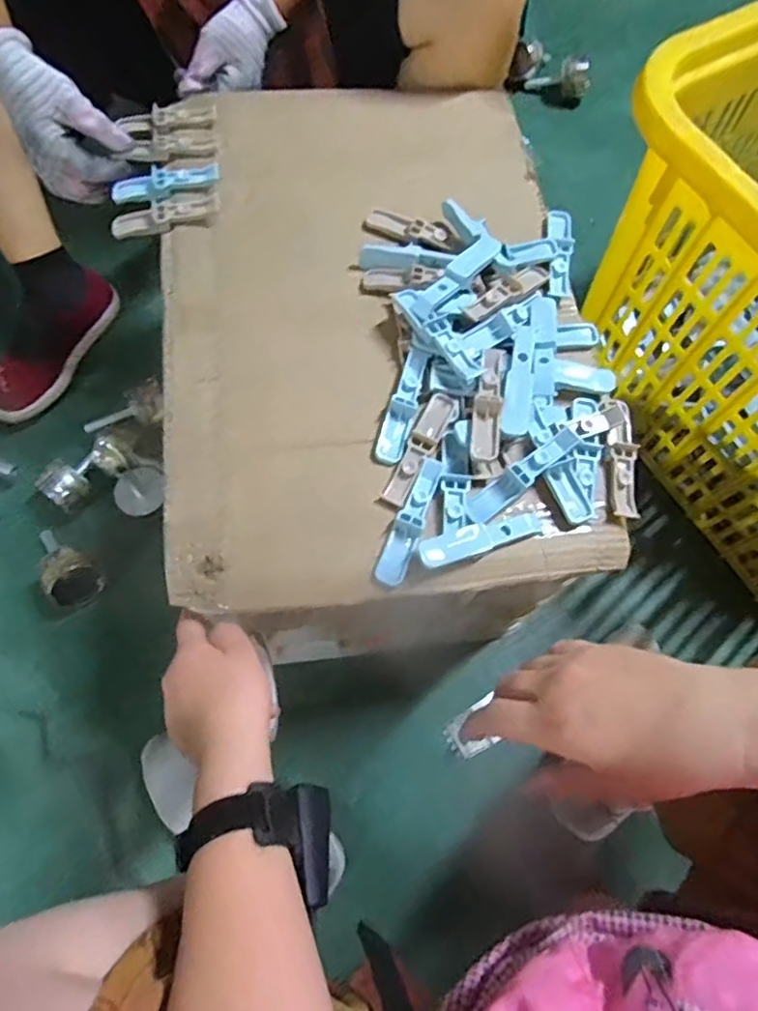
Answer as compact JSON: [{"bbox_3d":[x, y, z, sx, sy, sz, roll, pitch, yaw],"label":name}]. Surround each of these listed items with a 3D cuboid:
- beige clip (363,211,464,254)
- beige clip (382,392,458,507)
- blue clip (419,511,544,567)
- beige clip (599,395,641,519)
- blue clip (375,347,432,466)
[{"bbox_3d":[0.031,-0.247,0.545,0.091,0.014,0.027,22,70,5],"label":"beige clip"},{"bbox_3d":[0.031,-0.045,0.460,0.021,0.014,0.100,29,71,8],"label":"beige clip"},{"bbox_3d":[0.073,0.022,0.428,0.094,0.019,0.024,-16,71,-9],"label":"blue clip"},{"bbox_3d":[0.191,-0.040,0.474,0.024,0.014,0.101,0,70,-3],"label":"beige clip"},{"bbox_3d":[0.019,-0.079,0.474,0.021,0.008,0.100,17,70,4],"label":"blue clip"}]

